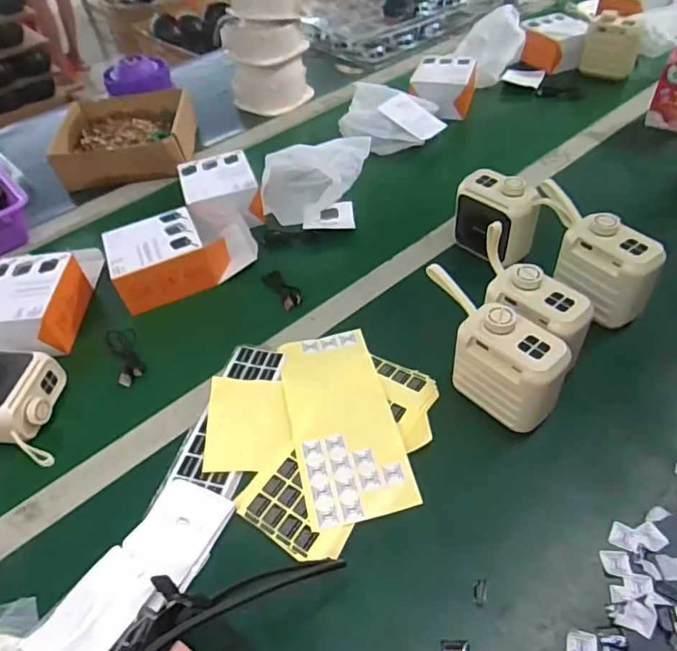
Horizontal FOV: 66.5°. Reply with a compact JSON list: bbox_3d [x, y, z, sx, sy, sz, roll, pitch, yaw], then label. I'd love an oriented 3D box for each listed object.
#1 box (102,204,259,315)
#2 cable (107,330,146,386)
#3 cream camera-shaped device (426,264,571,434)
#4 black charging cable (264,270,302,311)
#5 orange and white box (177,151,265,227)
[{"bbox_3d":[-0.200,-0.096,0.660,0.179,0.063,0.100,-25,50,-15],"label":"box"},{"bbox_3d":[-0.238,0.034,0.577,0.030,0.011,0.081,-23,50,-13],"label":"cable"},{"bbox_3d":[0.127,0.027,0.463,0.141,0.108,0.054,33,60,31],"label":"cream camera-shaped device"},{"bbox_3d":[-0.068,-0.046,0.630,0.024,0.012,0.070,-27,51,-16],"label":"black charging cable"},{"bbox_3d":[-0.166,-0.189,0.737,0.095,0.054,0.119,-19,49,-10],"label":"orange and white box"}]

